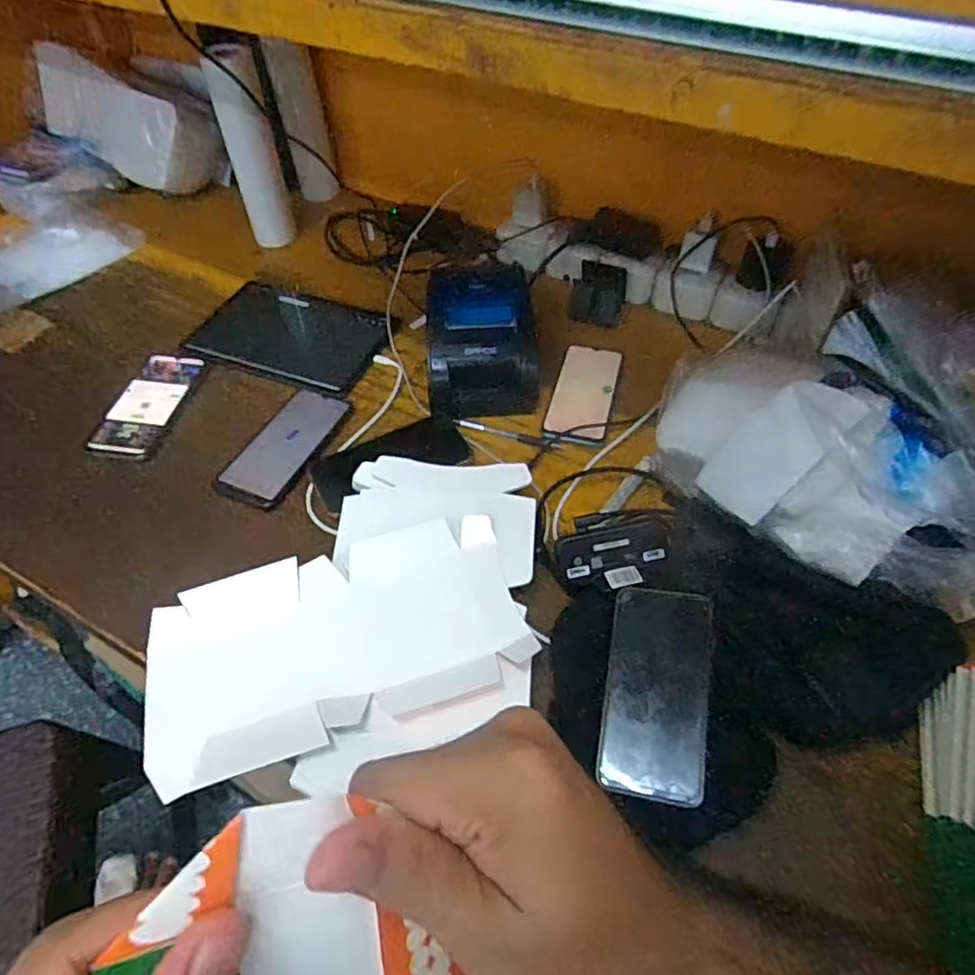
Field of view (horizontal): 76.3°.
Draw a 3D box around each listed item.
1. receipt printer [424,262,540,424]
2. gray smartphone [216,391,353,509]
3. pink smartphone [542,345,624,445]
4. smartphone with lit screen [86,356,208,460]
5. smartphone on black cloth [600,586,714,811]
[{"bbox_3d":[-0.008,-0.168,0.728,0.126,0.103,0.142,-3,51,-2],"label":"receipt printer"},{"bbox_3d":[-0.228,-0.052,0.696,0.080,0.007,0.168,18,53,14],"label":"gray smartphone"},{"bbox_3d":[0.115,-0.111,0.741,0.073,0.015,0.141,10,61,12],"label":"pink smartphone"},{"bbox_3d":[-0.399,-0.100,0.735,0.080,0.007,0.167,4,51,3],"label":"smartphone with lit screen"},{"bbox_3d":[0.133,0.157,0.489,0.078,0.014,0.158,3,62,20],"label":"smartphone on black cloth"}]

